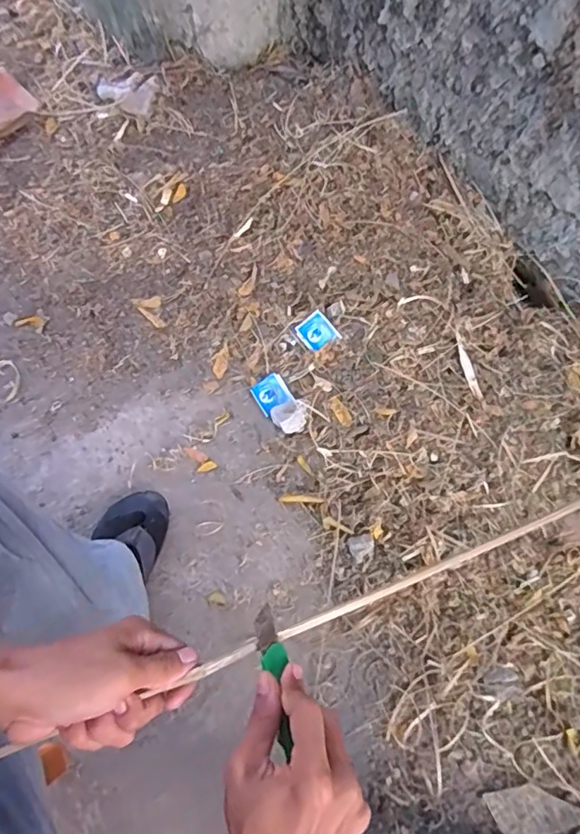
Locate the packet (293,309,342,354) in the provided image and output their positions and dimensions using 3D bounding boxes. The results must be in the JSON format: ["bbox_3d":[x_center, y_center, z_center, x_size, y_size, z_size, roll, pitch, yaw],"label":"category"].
[{"bbox_3d":[0.047,-0.149,0.966,0.059,0.004,0.066,-38,75,3],"label":"packet"}]

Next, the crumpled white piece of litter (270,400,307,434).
[{"bbox_3d":[-0.002,0.002,0.917,0.057,0.027,0.048,-6,64,-3],"label":"crumpled white piece of litter"}]

